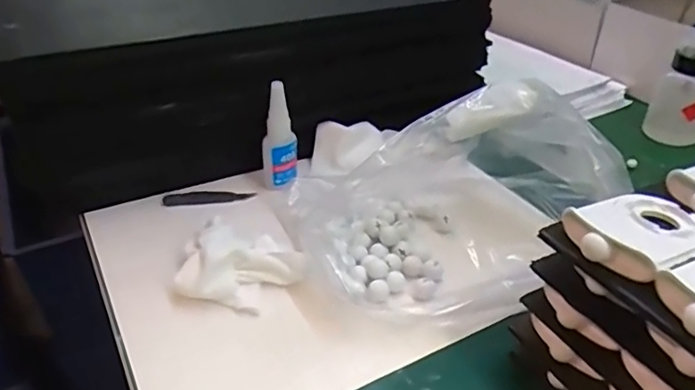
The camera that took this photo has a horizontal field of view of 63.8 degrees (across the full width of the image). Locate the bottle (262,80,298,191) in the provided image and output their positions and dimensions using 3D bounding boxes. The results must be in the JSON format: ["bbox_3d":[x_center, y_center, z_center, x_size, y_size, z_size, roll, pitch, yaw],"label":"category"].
[{"bbox_3d":[-0.064,-0.055,0.520,0.032,0.095,0.027,-2,34,-5],"label":"bottle"}]

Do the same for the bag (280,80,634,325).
[{"bbox_3d":[0.107,-0.010,0.454,0.284,0.121,0.147,-24,41,-32],"label":"bag"}]

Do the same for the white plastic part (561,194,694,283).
[{"bbox_3d":[0.168,0.018,0.318,0.090,0.016,0.061,-20,39,-28],"label":"white plastic part"}]

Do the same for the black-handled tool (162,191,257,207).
[{"bbox_3d":[-0.128,0.002,0.516,0.081,0.011,0.013,-4,34,-7],"label":"black-handled tool"}]

